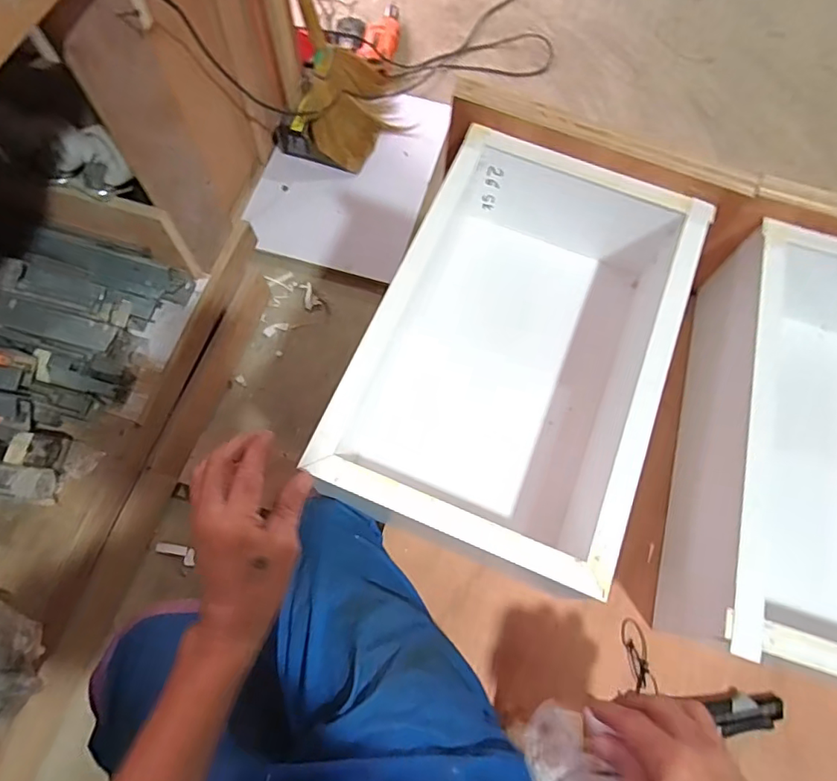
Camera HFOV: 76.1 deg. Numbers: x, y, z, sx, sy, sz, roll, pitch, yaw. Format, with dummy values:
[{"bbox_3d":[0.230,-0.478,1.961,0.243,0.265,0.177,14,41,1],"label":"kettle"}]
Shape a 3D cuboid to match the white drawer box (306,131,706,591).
[{"bbox_3d":[0.104,-0.037,0.574,0.278,0.157,0.417,22,70,7],"label":"white drawer box"}]

